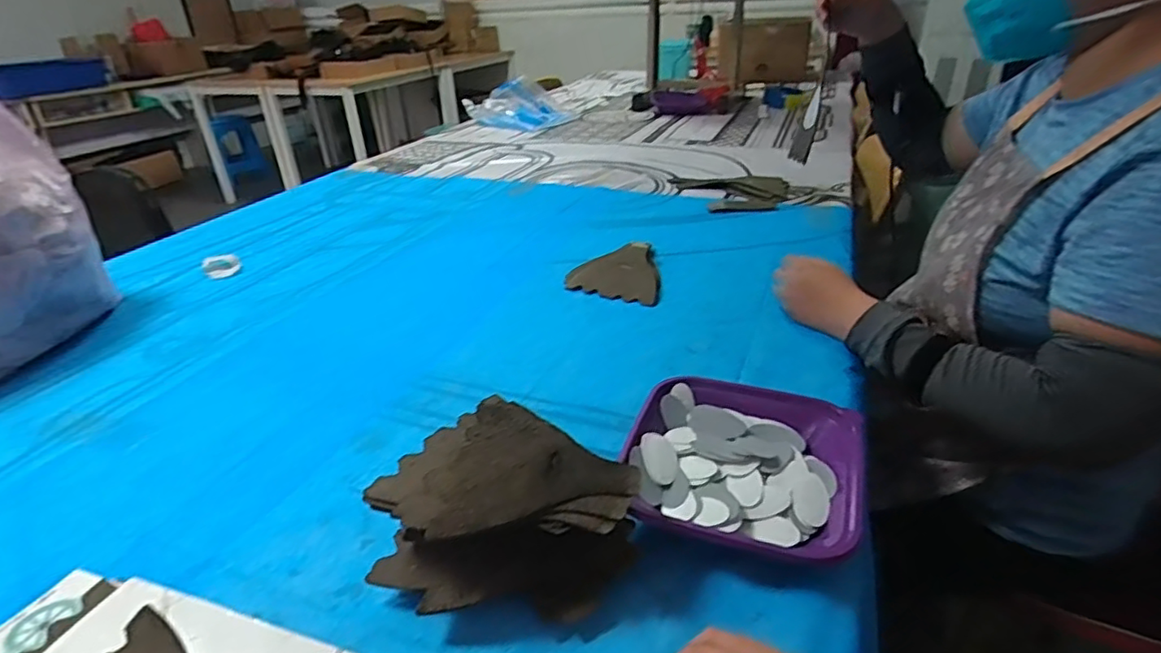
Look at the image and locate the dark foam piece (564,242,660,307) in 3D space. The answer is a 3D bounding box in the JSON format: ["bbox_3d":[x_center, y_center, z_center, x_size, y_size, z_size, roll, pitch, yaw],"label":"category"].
[{"bbox_3d":[0.044,-0.080,0.856,0.127,0.024,0.142,-1,30,3],"label":"dark foam piece"}]

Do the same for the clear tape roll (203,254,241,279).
[{"bbox_3d":[-0.585,-0.101,0.982,0.052,0.020,0.053,-20,34,-27],"label":"clear tape roll"}]

